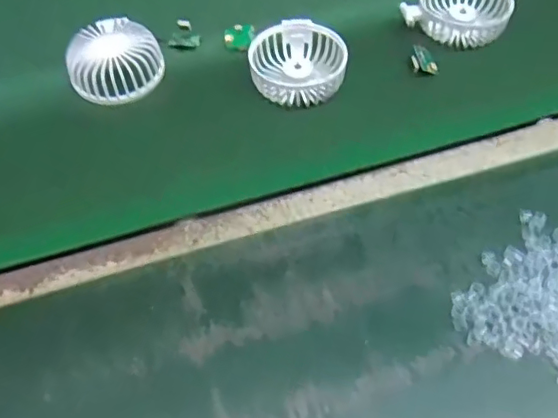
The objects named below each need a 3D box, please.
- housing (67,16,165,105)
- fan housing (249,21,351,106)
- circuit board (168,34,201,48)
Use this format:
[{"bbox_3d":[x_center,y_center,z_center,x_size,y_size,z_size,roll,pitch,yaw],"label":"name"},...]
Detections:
[{"bbox_3d":[-0.155,-0.142,0.549,0.085,0.038,0.080,-20,55,-12],"label":"housing"},{"bbox_3d":[0.019,-0.138,0.545,0.086,0.025,0.093,-1,53,1],"label":"fan housing"},{"bbox_3d":[-0.096,-0.172,0.593,0.032,0.004,0.015,-2,53,0],"label":"circuit board"}]

